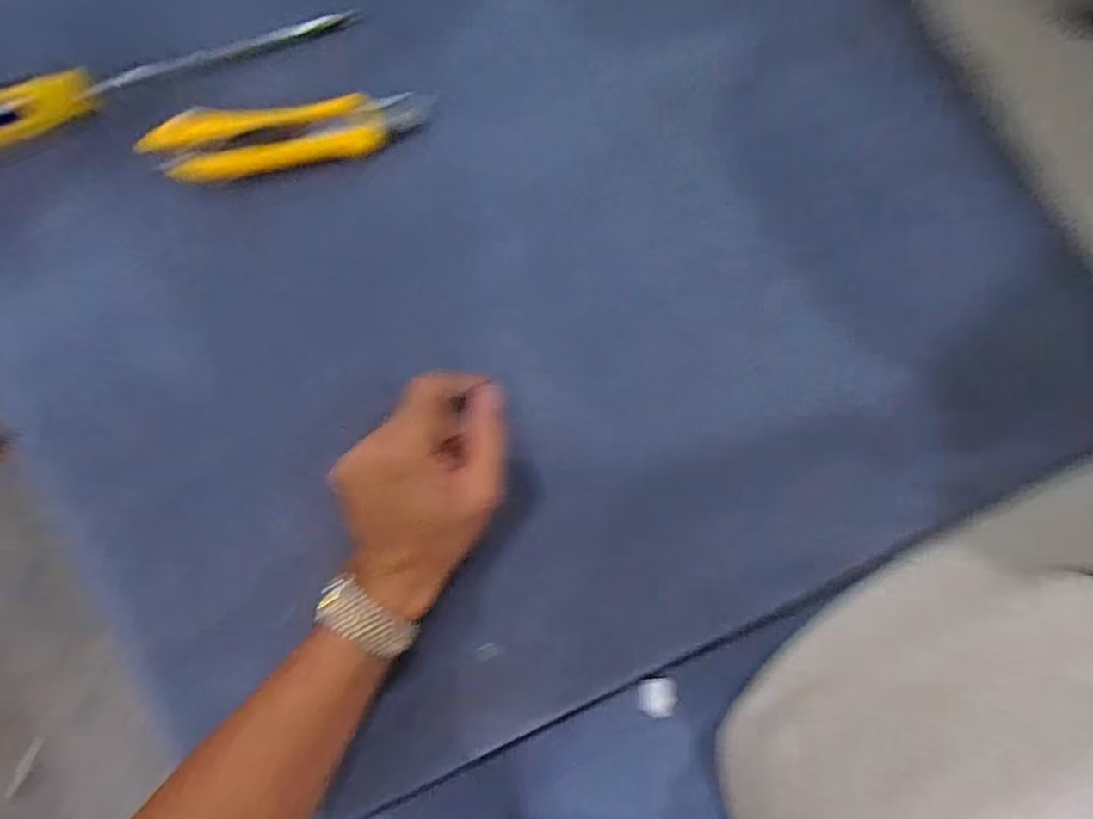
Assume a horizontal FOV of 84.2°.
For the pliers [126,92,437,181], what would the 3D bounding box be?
[{"bbox_3d":[-0.153,-0.167,0.363,0.163,0.025,0.042,-6,89,5],"label":"pliers"}]

